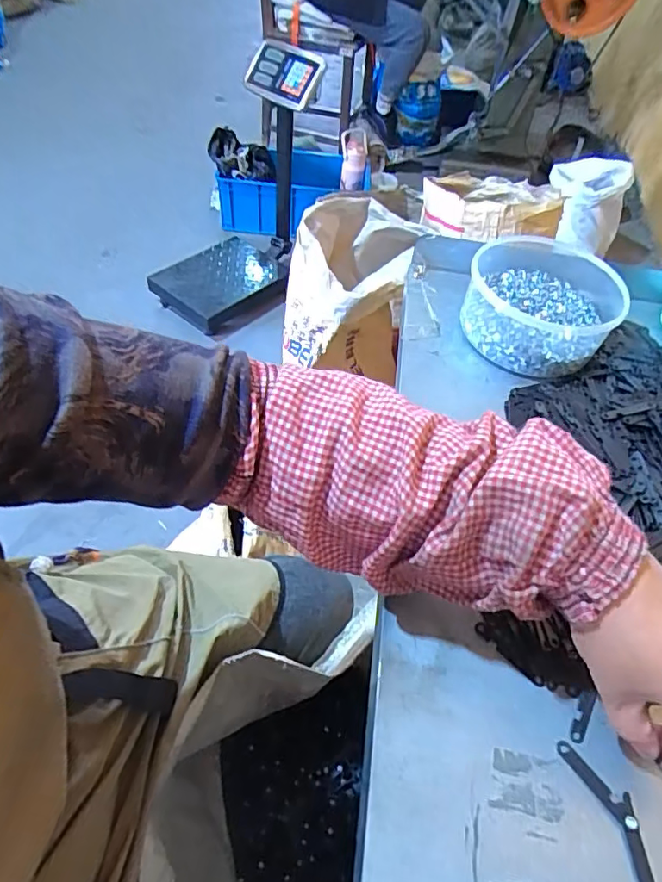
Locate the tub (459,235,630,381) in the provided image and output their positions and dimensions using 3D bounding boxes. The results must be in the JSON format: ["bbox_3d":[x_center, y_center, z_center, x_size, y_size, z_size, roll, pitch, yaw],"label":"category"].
[{"bbox_3d":[0.214,-0.141,0.550,0.144,0.062,0.153,3,51,-3],"label":"tub"}]

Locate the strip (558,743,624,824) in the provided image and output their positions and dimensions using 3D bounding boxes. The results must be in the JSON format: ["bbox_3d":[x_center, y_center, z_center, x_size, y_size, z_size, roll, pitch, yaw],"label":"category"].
[{"bbox_3d":[0.151,0.197,0.312,0.009,0.004,0.045,-28,59,-25],"label":"strip"}]

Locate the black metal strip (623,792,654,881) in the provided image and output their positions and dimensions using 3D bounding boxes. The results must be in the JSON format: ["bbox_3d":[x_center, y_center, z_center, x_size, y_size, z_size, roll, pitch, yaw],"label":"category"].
[{"bbox_3d":[0.168,0.224,0.292,0.009,0.007,0.053,2,51,-4],"label":"black metal strip"}]

